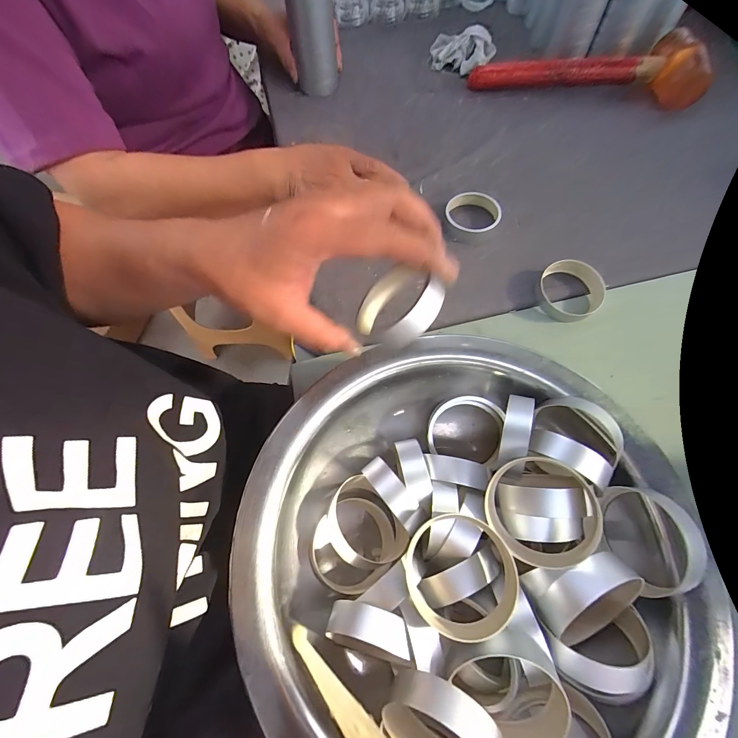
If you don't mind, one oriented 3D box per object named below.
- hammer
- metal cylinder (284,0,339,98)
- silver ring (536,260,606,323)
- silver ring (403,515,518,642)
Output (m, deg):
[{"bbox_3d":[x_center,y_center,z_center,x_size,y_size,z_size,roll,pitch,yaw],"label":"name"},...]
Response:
[{"bbox_3d":[0.289,-0.416,0.461,0.293,0.050,0.074,15,69,9],"label":"hammer"},{"bbox_3d":[-0.081,-0.500,0.486,0.063,0.209,0.067,-20,100,-5],"label":"metal cylinder"},{"bbox_3d":[0.218,-0.086,0.355,0.067,0.020,0.064,-1,68,3],"label":"silver ring"},{"bbox_3d":[0.057,0.128,0.211,0.065,0.024,0.065,-1,68,3],"label":"silver ring"}]

